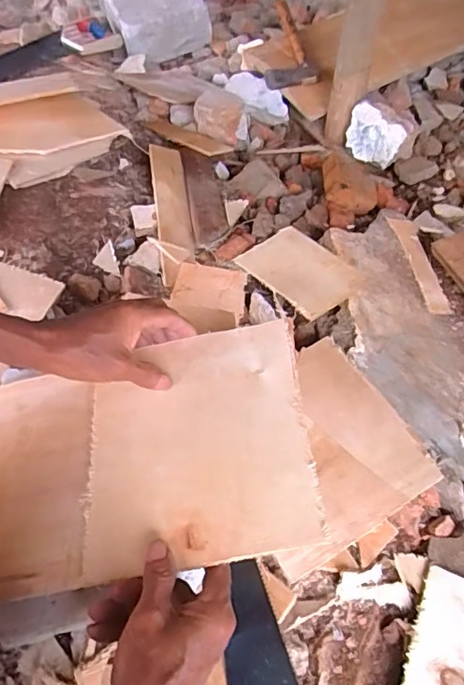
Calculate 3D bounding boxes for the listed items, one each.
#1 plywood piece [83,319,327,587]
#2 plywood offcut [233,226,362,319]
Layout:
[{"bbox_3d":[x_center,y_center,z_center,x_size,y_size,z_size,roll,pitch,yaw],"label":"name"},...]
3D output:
[{"bbox_3d":[-0.033,0.082,0.443,0.187,0.008,0.207,-12,56,7],"label":"plywood piece"},{"bbox_3d":[0.098,-0.105,0.744,0.109,0.012,0.179,-36,52,-15],"label":"plywood offcut"}]

